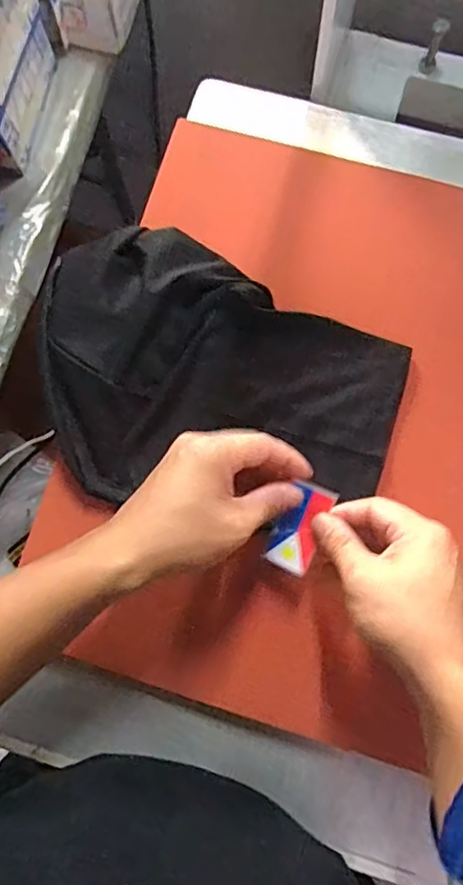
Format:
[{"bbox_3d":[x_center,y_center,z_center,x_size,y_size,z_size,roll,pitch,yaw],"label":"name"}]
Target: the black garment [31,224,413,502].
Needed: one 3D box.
[{"bbox_3d":[-0.014,-0.054,0.454,0.301,0.051,0.212,7,79,2],"label":"black garment"}]

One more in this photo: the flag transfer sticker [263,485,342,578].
[{"bbox_3d":[0.049,0.061,0.409,0.033,0.008,0.067,24,107,7],"label":"flag transfer sticker"}]

